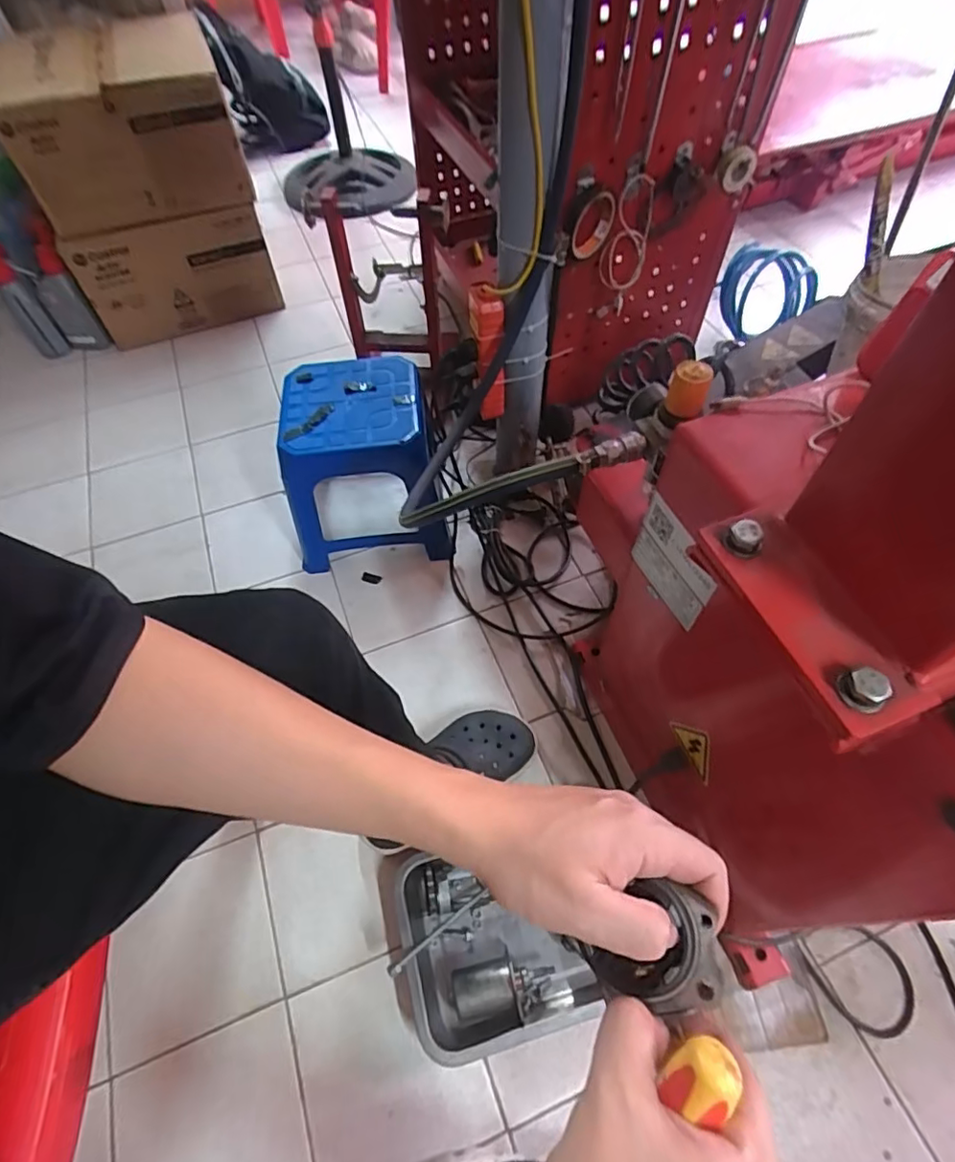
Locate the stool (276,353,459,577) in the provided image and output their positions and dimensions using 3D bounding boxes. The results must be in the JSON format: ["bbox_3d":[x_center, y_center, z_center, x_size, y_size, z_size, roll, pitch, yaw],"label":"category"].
[{"bbox_3d":[-0.199,-0.181,0.958,0.251,0.256,0.258,-15,58,-6],"label":"stool"}]

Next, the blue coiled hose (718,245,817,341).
[{"bbox_3d":[0.602,-0.600,1.191,0.190,0.097,0.192,25,62,17],"label":"blue coiled hose"}]

